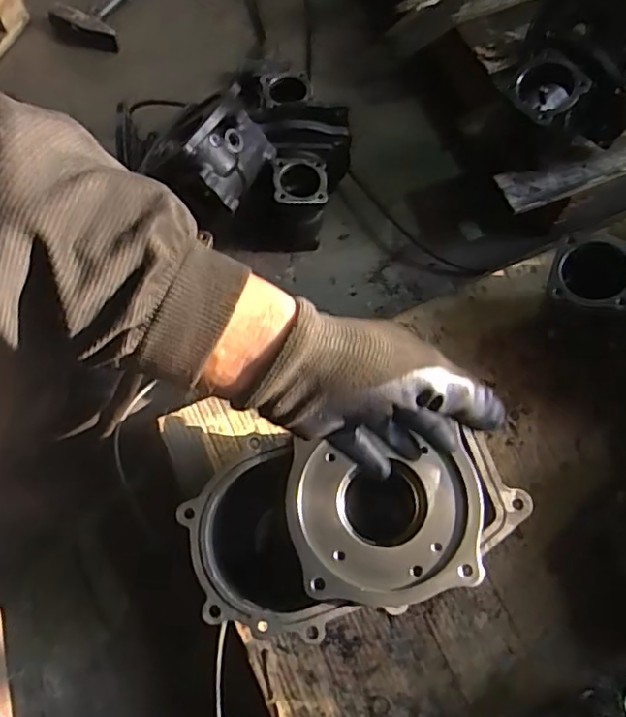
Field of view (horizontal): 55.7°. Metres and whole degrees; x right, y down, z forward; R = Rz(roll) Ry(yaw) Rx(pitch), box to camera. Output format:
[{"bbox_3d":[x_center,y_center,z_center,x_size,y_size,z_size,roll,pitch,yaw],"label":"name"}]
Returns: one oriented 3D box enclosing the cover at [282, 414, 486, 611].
[{"bbox_3d":[0.062,0.124,0.473,0.157,0.023,0.132,-12,71,-6],"label":"cover"}]

